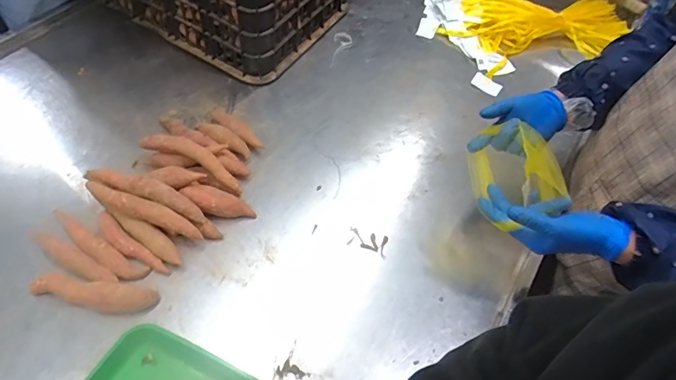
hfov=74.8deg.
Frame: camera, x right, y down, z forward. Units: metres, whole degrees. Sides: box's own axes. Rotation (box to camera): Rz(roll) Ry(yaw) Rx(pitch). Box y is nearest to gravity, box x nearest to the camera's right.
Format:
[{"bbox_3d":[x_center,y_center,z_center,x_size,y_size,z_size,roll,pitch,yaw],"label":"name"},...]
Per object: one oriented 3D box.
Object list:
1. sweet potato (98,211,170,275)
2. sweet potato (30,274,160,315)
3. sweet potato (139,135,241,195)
[{"bbox_3d":[-0.313,0.085,0.662,0.141,0.025,0.030,34,59,18],"label":"sweet potato"},{"bbox_3d":[-0.341,0.148,0.612,0.170,0.036,0.040,6,54,-1],"label":"sweet potato"},{"bbox_3d":[-0.233,-0.052,0.713,0.179,0.037,0.029,28,56,-1],"label":"sweet potato"}]

